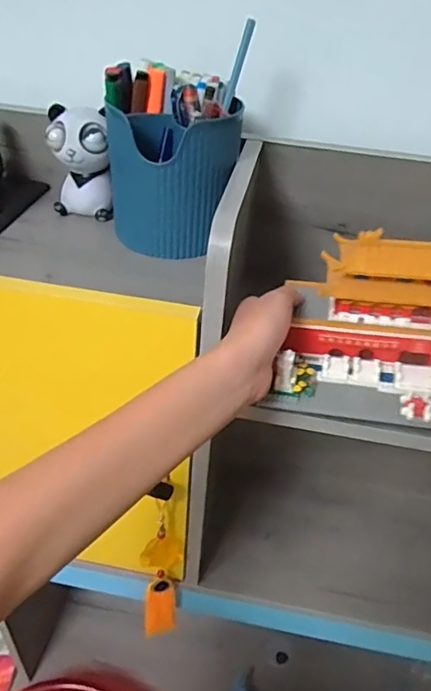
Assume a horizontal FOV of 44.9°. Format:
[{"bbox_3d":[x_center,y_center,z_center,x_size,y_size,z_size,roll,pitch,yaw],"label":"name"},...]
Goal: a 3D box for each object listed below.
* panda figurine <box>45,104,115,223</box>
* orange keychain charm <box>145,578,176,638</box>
[{"bbox_3d":[-0.132,-0.178,0.513,0.058,0.092,0.054,-3,40,-9],"label":"panda figurine"},{"bbox_3d":[-0.070,0.337,0.672,0.040,0.110,0.009,-9,30,-20],"label":"orange keychain charm"}]

